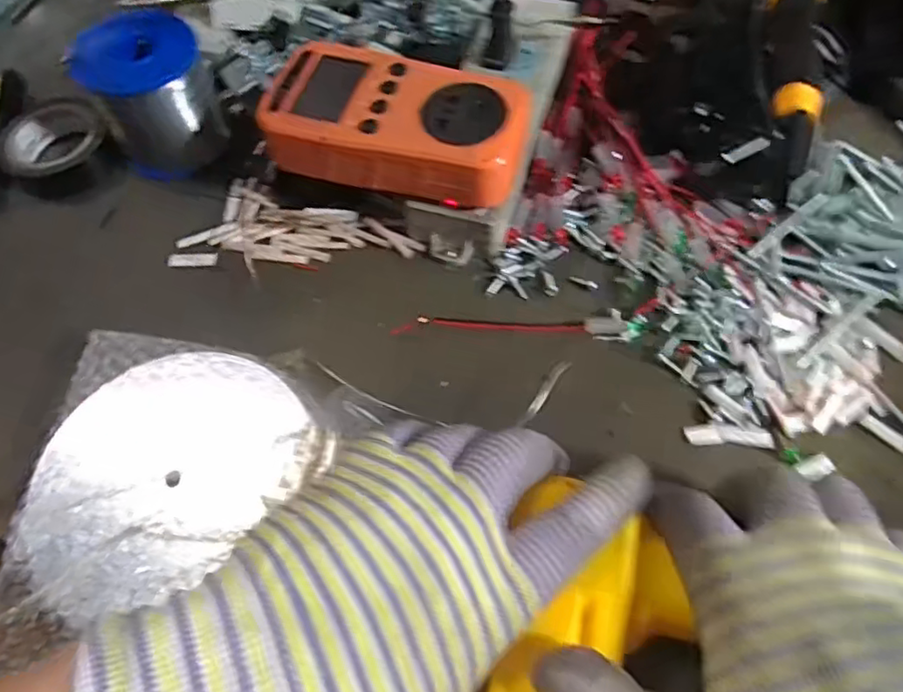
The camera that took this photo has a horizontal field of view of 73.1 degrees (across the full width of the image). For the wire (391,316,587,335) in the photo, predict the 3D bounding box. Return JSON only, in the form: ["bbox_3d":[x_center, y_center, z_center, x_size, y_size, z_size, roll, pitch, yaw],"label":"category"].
[{"bbox_3d":[0.019,-0.011,0.316,0.097,0.008,0.010,0,66,2],"label":"wire"}]

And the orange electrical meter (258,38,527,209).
[{"bbox_3d":[-0.030,-0.111,0.304,0.128,0.025,0.071,16,65,9],"label":"orange electrical meter"}]

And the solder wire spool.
[{"bbox_3d":[-0.167,-0.142,0.346,0.060,0.064,0.060,-1,66,2],"label":"solder wire spool"}]

